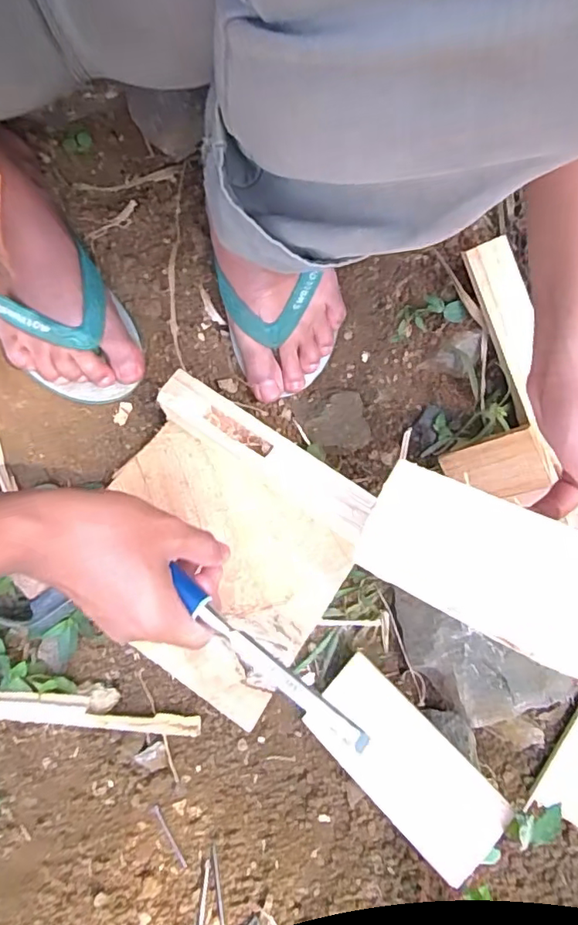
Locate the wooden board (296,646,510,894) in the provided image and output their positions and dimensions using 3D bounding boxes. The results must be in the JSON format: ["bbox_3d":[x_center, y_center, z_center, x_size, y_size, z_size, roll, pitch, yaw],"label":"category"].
[{"bbox_3d":[0.089,0.232,0.428,0.155,0.008,0.073,42,85,19],"label":"wooden board"}]

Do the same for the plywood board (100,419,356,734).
[{"bbox_3d":[-0.069,0.083,0.460,0.204,0.009,0.174,33,78,2],"label":"plywood board"}]

